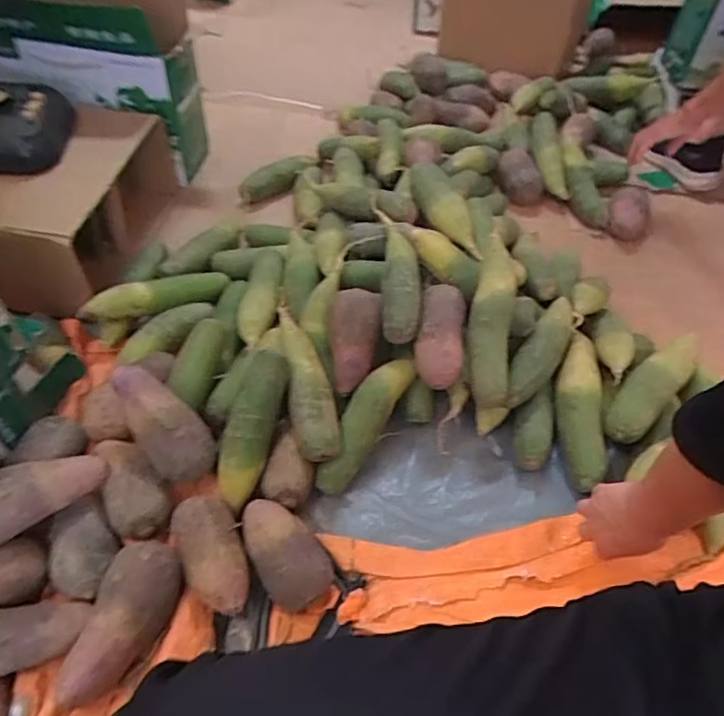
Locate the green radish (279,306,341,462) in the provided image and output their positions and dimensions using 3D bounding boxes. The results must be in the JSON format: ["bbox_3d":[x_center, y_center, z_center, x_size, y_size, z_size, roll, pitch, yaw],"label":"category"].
[{"bbox_3d":[-0.071,0.026,0.741,0.056,0.045,0.208,-11,69,-12],"label":"green radish"}]

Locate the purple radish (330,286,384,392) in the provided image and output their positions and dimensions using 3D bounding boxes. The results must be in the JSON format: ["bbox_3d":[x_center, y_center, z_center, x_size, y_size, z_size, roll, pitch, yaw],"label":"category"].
[{"bbox_3d":[-0.010,-0.030,0.773,0.070,0.051,0.143,5,68,1],"label":"purple radish"}]

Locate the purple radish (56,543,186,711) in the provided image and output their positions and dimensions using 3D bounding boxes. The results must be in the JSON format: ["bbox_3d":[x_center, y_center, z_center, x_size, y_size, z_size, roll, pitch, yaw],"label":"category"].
[{"bbox_3d":[-0.253,0.272,0.599,0.079,0.055,0.165,23,53,15],"label":"purple radish"}]

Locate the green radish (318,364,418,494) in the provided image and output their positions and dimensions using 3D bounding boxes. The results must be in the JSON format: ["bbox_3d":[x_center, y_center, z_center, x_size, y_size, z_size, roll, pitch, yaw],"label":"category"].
[{"bbox_3d":[0.000,0.083,0.755,0.050,0.058,0.203,28,80,18],"label":"green radish"}]

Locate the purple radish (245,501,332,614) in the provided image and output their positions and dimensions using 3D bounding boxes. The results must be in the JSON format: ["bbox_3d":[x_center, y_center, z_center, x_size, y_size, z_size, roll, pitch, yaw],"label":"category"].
[{"bbox_3d":[-0.091,0.225,0.670,0.074,0.070,0.135,-25,56,-22],"label":"purple radish"}]

